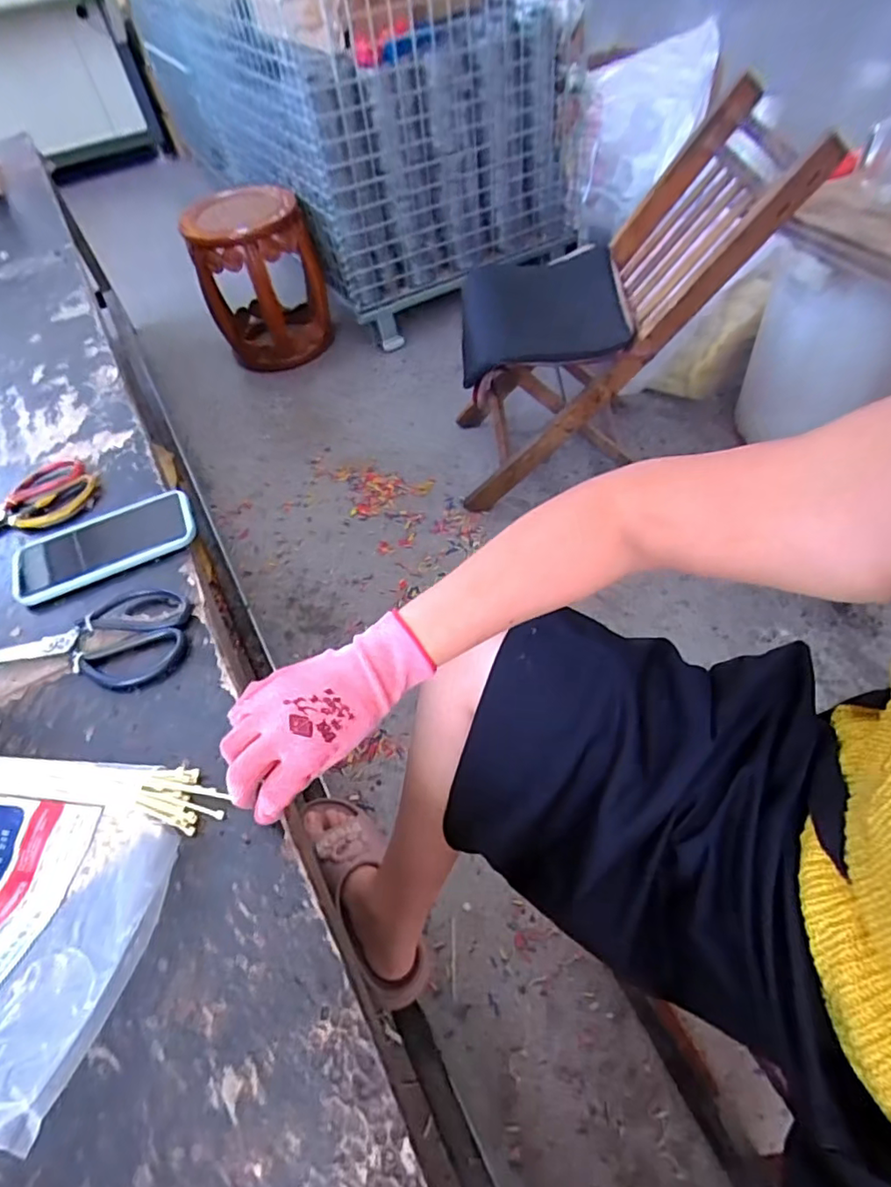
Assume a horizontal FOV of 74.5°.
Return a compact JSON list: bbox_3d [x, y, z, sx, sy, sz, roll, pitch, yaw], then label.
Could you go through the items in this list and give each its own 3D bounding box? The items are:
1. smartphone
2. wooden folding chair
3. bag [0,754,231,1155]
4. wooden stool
[{"bbox_3d":[-0.338,-0.048,0.582,0.172,0.017,0.078,-22,54,-10],"label":"smartphone"},{"bbox_3d":[0.308,-0.533,1.170,0.572,0.587,0.348,-13,53,-3],"label":"wooden folding chair"},{"bbox_3d":[-0.300,0.195,0.368,0.251,0.063,0.198,2,54,8],"label":"bag"},{"bbox_3d":[-0.529,-0.890,1.693,0.327,0.390,0.312,-20,54,-8],"label":"wooden stool"}]

